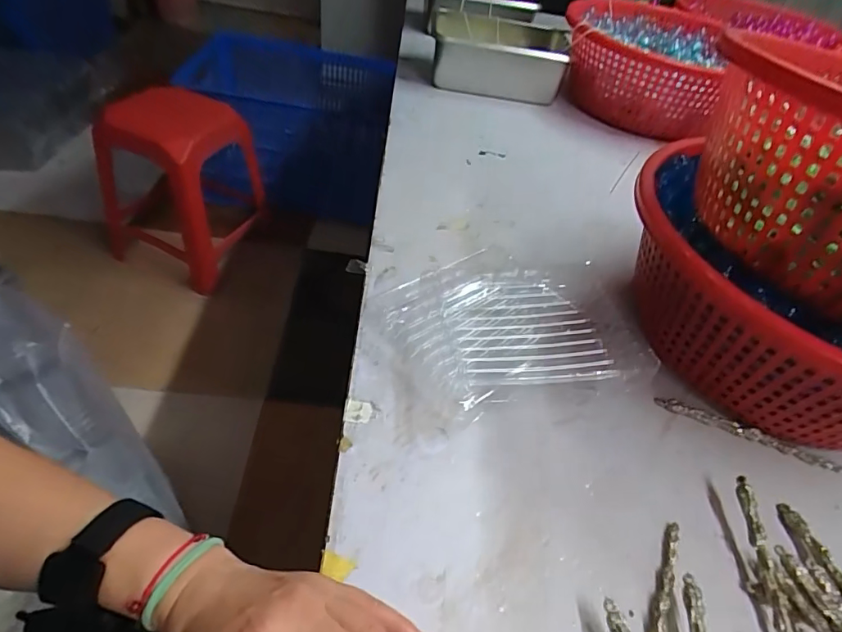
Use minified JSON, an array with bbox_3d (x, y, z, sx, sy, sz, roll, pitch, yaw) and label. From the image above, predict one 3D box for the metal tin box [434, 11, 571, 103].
[{"bbox_3d":[0.148,-0.484,0.902,0.248,0.100,0.229,3,45,-5],"label":"metal tin box"}]

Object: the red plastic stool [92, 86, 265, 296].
[{"bbox_3d":[-0.686,-0.368,1.350,0.375,0.437,0.319,21,47,9],"label":"red plastic stool"}]

